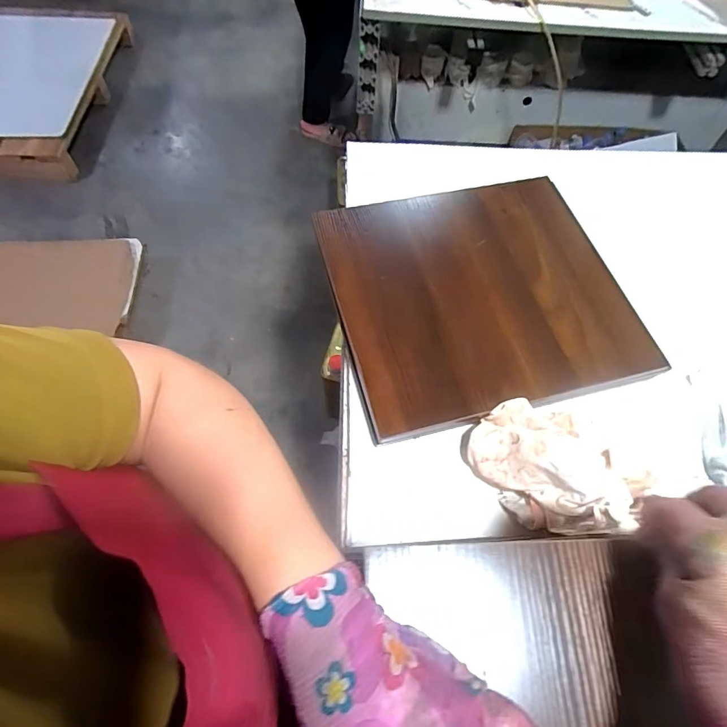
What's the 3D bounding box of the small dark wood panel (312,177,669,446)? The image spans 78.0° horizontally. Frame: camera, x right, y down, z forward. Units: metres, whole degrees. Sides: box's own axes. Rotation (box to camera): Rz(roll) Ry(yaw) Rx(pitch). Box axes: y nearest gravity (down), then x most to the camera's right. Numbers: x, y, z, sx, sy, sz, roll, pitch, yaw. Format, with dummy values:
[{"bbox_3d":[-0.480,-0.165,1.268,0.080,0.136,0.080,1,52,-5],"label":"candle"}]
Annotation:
[{"bbox_3d":[0.152,-0.102,0.599,0.377,0.023,0.343,-13,64,-9],"label":"small dark wood panel"}]

